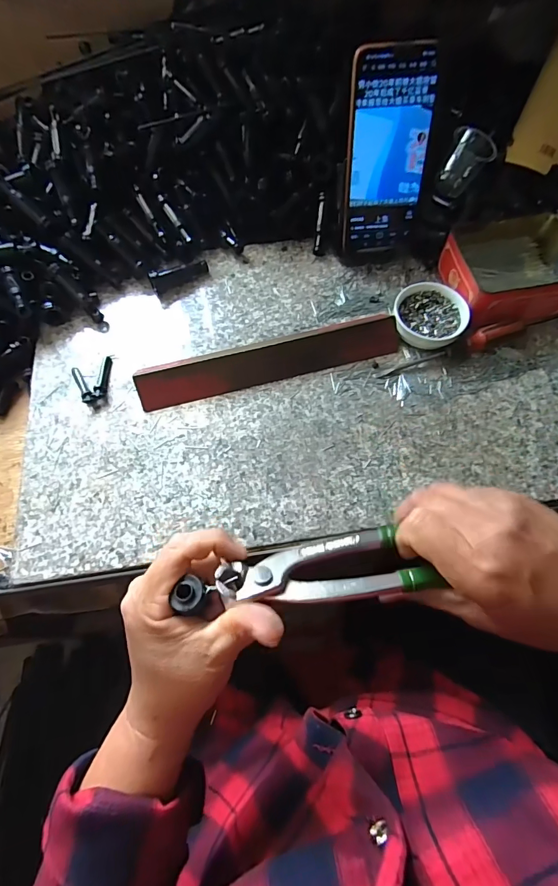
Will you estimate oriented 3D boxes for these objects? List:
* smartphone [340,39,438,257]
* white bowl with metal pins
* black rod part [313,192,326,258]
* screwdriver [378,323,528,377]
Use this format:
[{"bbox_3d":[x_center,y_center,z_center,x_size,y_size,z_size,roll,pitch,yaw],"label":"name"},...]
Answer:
[{"bbox_3d":[0.104,-0.271,0.394,0.078,0.164,0.006,-4,45,1],"label":"smartphone"},{"bbox_3d":[0.152,-0.128,0.415,0.070,0.024,0.069,0,66,1],"label":"white bowl with metal pins"},{"bbox_3d":[0.046,-0.251,0.468,0.009,0.006,0.068,4,95,1],"label":"black rod part"},{"bbox_3d":[0.166,-0.089,0.395,0.142,0.022,0.017,-19,67,-7],"label":"screwdriver"}]

